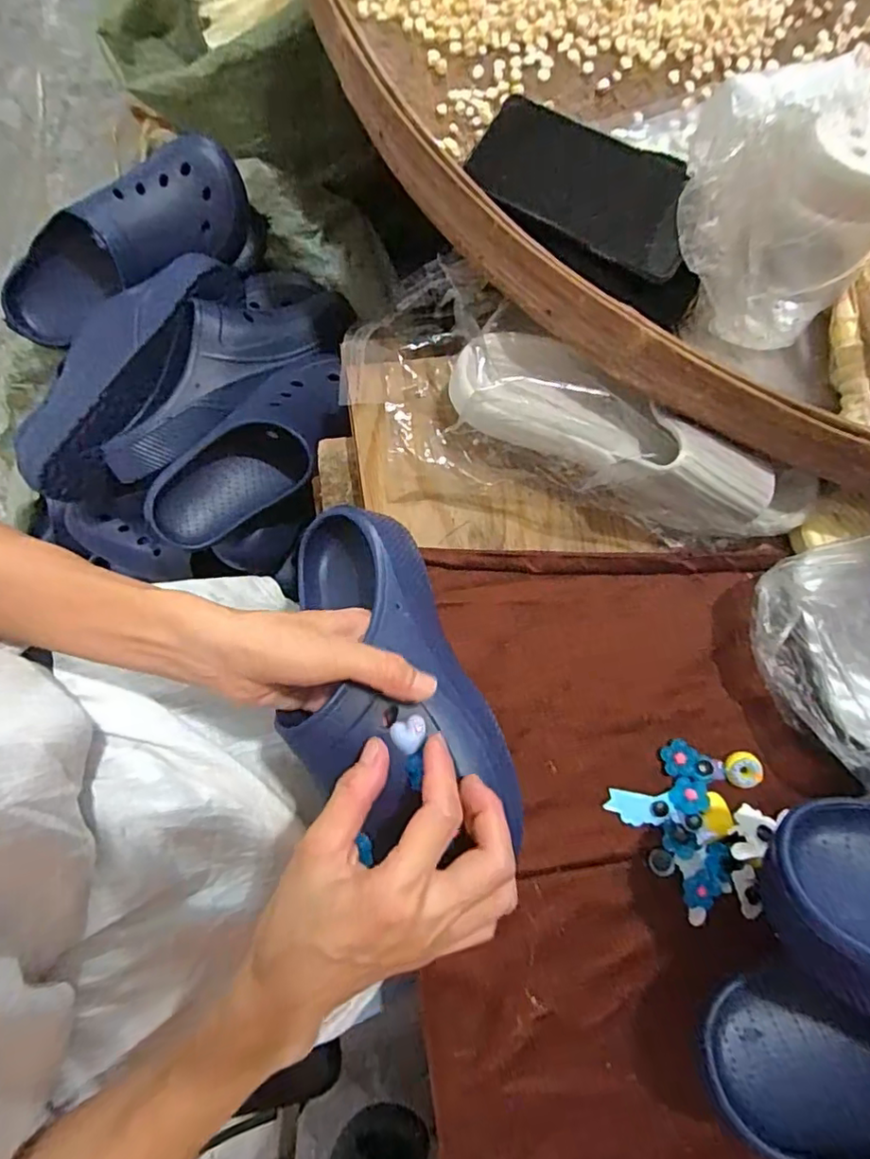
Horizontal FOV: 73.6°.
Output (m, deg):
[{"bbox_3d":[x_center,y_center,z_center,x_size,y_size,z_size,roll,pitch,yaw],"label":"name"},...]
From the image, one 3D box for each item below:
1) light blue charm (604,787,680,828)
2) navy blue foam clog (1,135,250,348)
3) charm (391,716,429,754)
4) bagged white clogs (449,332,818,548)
[{"bbox_3d":[0.139,0.155,0.392,0.045,0.007,0.022,2,78,-1],"label":"light blue charm"},{"bbox_3d":[-0.333,-0.350,0.612,0.287,0.101,0.108,-27,80,7],"label":"navy blue foam clog"},{"bbox_3d":[-0.013,0.084,0.313,0.019,0.004,0.018,-24,80,-6],"label":"charm"},{"bbox_3d":[0.131,-0.090,0.399,0.259,0.086,0.079,25,79,4],"label":"bagged white clogs"}]

